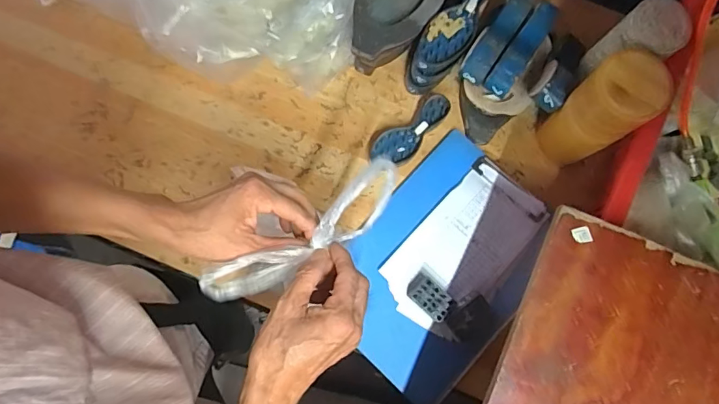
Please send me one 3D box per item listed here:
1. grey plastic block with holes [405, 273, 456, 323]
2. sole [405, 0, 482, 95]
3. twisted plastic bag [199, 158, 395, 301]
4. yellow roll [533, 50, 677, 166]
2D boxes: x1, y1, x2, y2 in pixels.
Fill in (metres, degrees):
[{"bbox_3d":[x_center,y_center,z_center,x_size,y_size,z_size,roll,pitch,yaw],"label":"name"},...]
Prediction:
[{"bbox_3d":[0.090,0.123,0.611,0.059,0.023,0.035,43,82,7],"label":"grey plastic block with holes"},{"bbox_3d":[0.128,-0.241,0.657,0.067,0.098,0.181,28,81,5],"label":"sole"},{"bbox_3d":[-0.048,0.030,0.437,0.202,0.054,0.049,-35,81,-9],"label":"twisted plastic bag"},{"bbox_3d":[0.278,-0.102,0.564,0.070,0.186,0.077,-35,81,-6],"label":"yellow roll"}]

